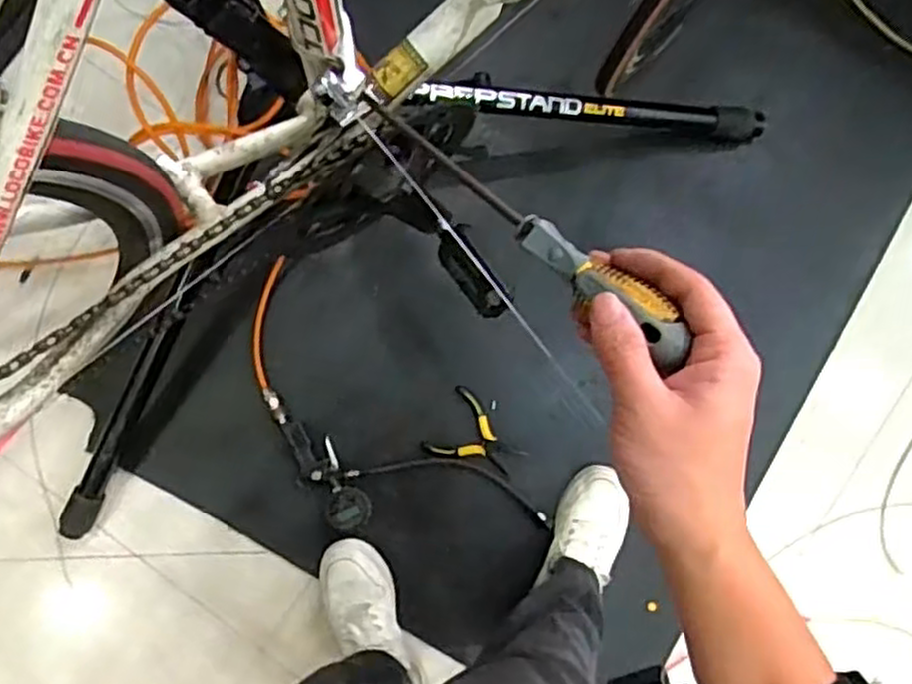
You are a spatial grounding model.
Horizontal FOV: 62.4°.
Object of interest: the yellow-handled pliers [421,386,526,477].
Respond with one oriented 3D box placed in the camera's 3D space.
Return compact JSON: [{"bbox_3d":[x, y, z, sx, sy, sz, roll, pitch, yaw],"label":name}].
[{"bbox_3d":[0.034,0.155,1.184,0.139,0.018,0.113,34,85,4],"label":"yellow-handled pliers"}]

